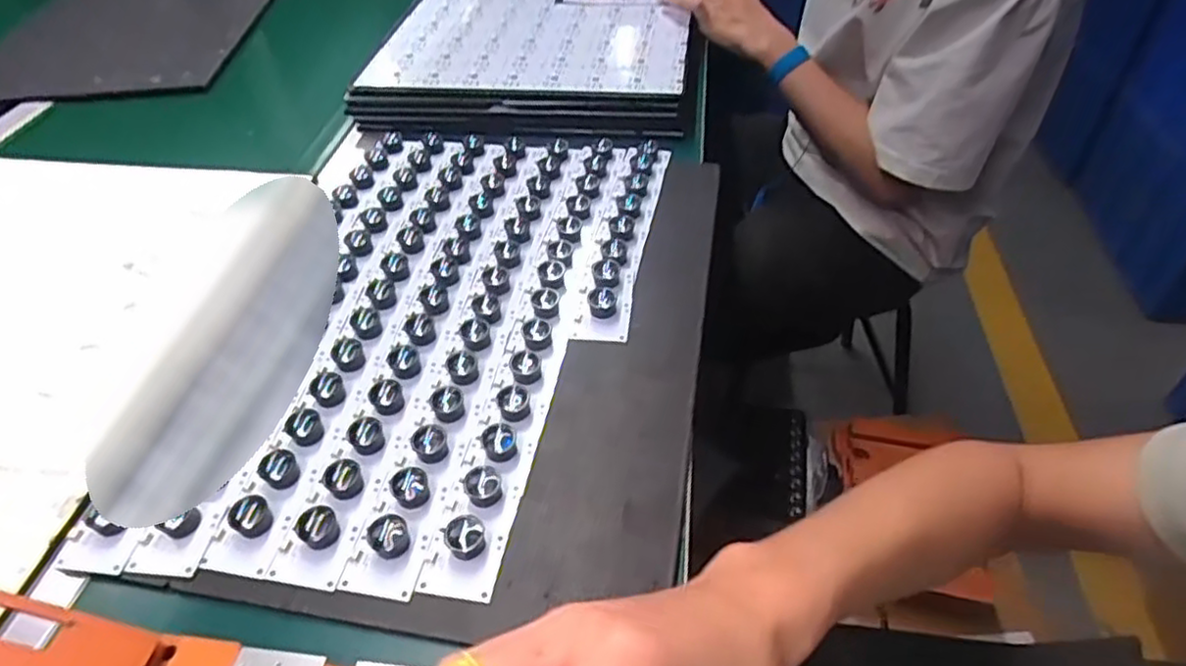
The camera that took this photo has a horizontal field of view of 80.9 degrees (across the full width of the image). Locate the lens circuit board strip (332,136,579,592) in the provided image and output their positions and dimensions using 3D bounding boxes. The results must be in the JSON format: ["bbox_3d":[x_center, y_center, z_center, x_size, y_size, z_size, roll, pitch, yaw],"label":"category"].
[{"bbox_3d":[-0.079,-0.023,0.545,0.052,0.017,0.464,6,46,8],"label":"lens circuit board strip"}]

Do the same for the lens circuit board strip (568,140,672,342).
[{"bbox_3d":[0.028,-0.093,0.614,0.046,0.023,0.263,7,46,9],"label":"lens circuit board strip"}]

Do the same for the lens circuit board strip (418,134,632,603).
[{"bbox_3d":[-0.035,-0.027,0.546,0.053,0.018,0.477,7,46,9],"label":"lens circuit board strip"}]

